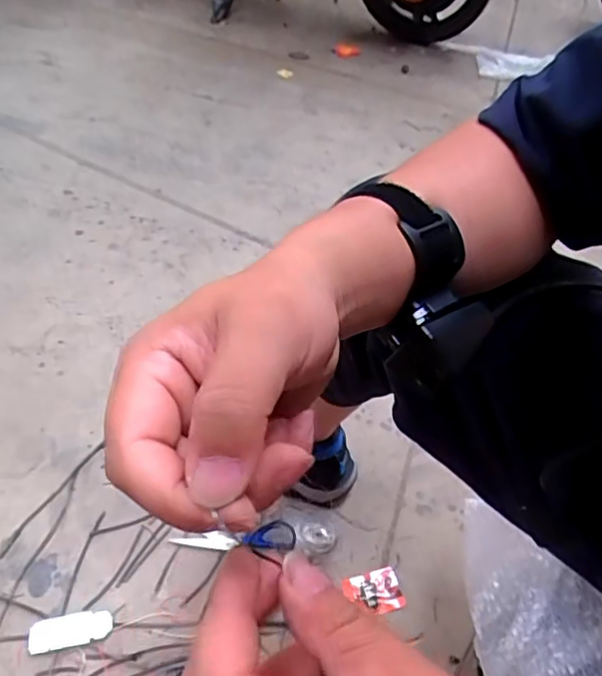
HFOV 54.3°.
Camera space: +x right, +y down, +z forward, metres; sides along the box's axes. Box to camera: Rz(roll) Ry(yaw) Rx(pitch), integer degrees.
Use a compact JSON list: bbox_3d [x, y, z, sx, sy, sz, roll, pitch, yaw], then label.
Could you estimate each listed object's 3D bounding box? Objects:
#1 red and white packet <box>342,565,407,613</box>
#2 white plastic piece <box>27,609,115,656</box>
[{"bbox_3d":[0.093,0.322,0.743,0.067,0.008,0.051,-10,51,-13],"label":"red and white packet"},{"bbox_3d":[-0.268,0.341,0.685,0.093,0.014,0.038,-6,51,-10],"label":"white plastic piece"}]

